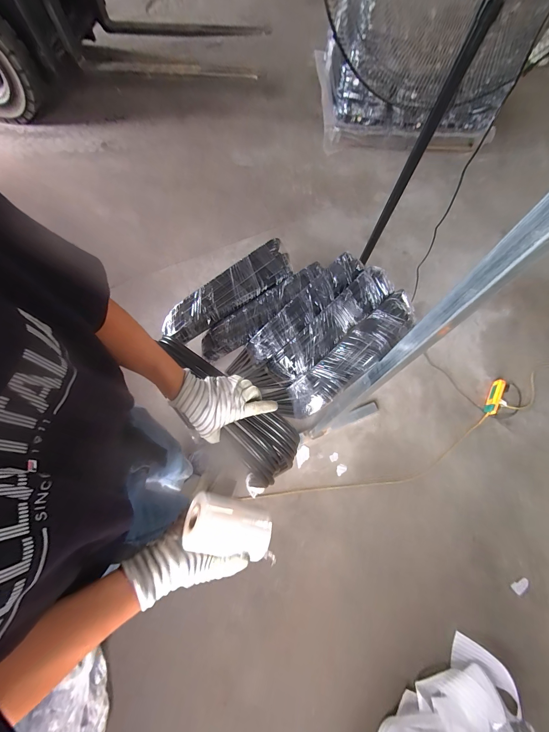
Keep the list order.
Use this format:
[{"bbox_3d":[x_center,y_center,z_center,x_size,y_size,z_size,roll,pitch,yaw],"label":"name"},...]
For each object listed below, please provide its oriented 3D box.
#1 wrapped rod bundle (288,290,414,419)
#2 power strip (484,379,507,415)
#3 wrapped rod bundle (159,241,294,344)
[{"bbox_3d":[0.162,-0.023,0.570,0.326,0.049,0.085,-40,75,-17],"label":"wrapped rod bundle"},{"bbox_3d":[1.090,0.152,1.411,0.055,0.036,0.191,31,69,10],"label":"power strip"},{"bbox_3d":[-0.095,-0.163,0.621,0.322,0.040,0.083,-38,74,-17],"label":"wrapped rod bundle"}]

